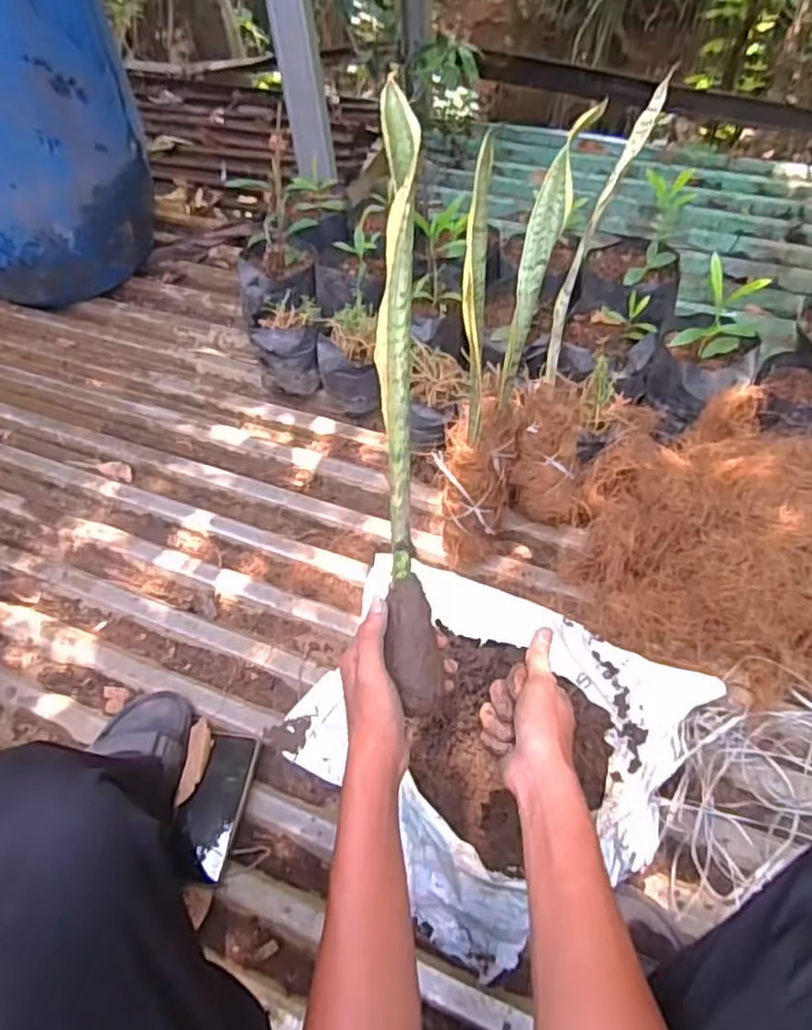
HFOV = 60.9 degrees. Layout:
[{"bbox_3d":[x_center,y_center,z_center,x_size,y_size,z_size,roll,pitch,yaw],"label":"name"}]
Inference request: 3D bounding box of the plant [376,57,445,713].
[{"bbox_3d":[0.001,-0.071,0.520,0.039,0.039,0.442,-3,100,-1],"label":"plant"}]

